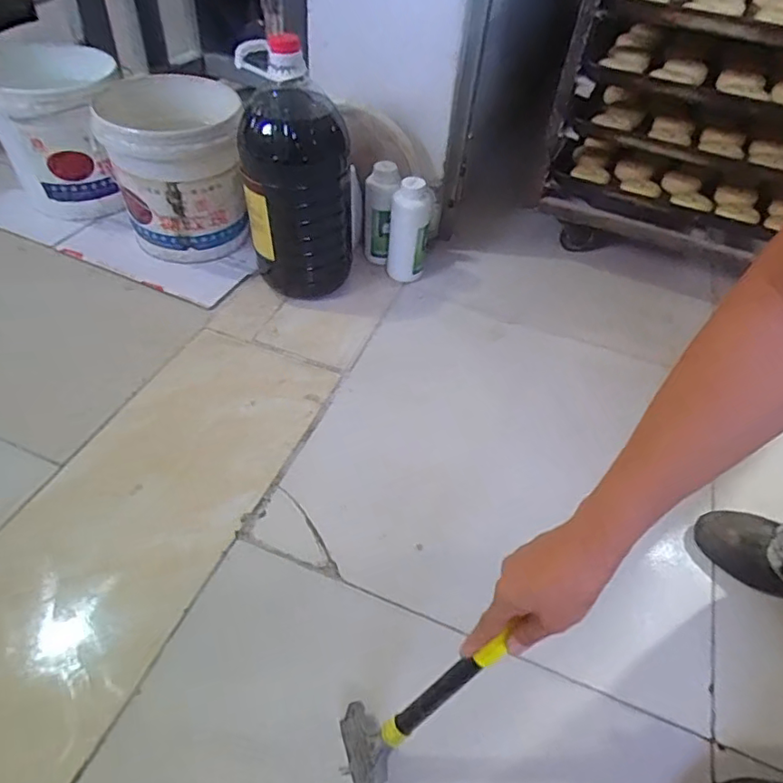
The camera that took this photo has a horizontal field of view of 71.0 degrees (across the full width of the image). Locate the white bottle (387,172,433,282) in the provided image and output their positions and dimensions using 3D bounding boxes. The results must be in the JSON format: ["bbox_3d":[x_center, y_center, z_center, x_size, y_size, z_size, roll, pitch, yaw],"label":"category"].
[{"bbox_3d":[0.032,-0.299,1.041,0.075,0.195,0.075,5,46,-2],"label":"white bottle"}]

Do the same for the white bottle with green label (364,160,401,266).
[{"bbox_3d":[-0.021,-0.339,1.069,0.056,0.192,0.061,3,48,-4],"label":"white bottle with green label"}]

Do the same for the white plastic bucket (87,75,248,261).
[{"bbox_3d":[-0.407,-0.417,1.055,0.248,0.262,0.238,-13,51,-18],"label":"white plastic bucket"}]

